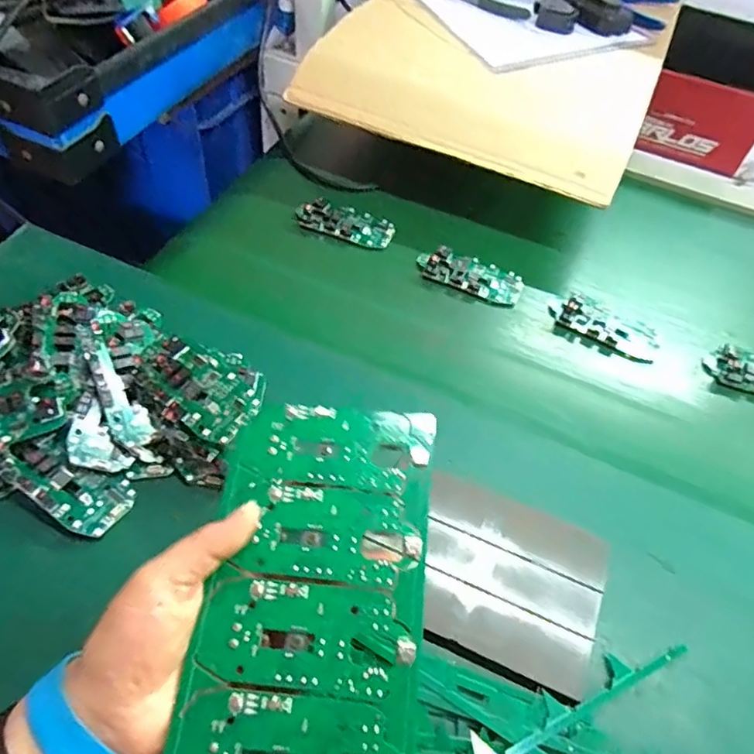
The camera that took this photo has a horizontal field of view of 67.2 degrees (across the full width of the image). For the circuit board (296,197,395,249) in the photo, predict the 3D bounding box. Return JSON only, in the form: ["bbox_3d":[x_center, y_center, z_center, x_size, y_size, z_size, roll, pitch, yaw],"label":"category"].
[{"bbox_3d":[-0.032,-0.155,0.568,0.097,0.012,0.046,22,55,10],"label":"circuit board"}]

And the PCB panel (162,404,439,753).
[{"bbox_3d":[-0.030,0.103,0.281,0.104,0.004,0.186,6,62,2],"label":"PCB panel"}]

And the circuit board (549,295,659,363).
[{"bbox_3d":[0.205,-0.046,0.510,0.094,0.014,0.043,23,55,11],"label":"circuit board"}]

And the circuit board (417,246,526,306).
[{"bbox_3d":[0.088,-0.098,0.536,0.099,0.012,0.045,20,55,9],"label":"circuit board"}]

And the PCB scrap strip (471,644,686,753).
[{"bbox_3d":[0.099,0.183,0.311,0.182,0.010,0.019,-19,58,-18],"label":"PCB scrap strip"}]

